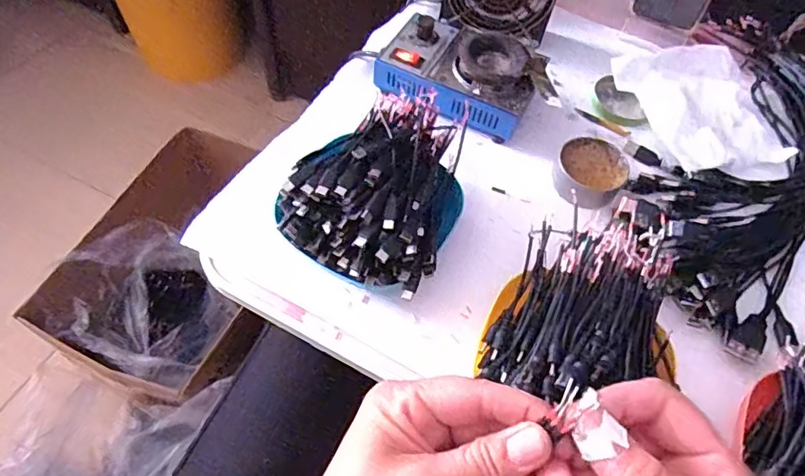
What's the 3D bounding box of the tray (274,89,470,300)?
[{"bbox_3d":[-0.007,-0.048,0.456,0.123,0.084,0.184,25,61,10],"label":"tray"}]

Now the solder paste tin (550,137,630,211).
[{"bbox_3d":[0.174,-0.060,0.511,0.063,0.029,0.062,2,59,-3],"label":"solder paste tin"}]

